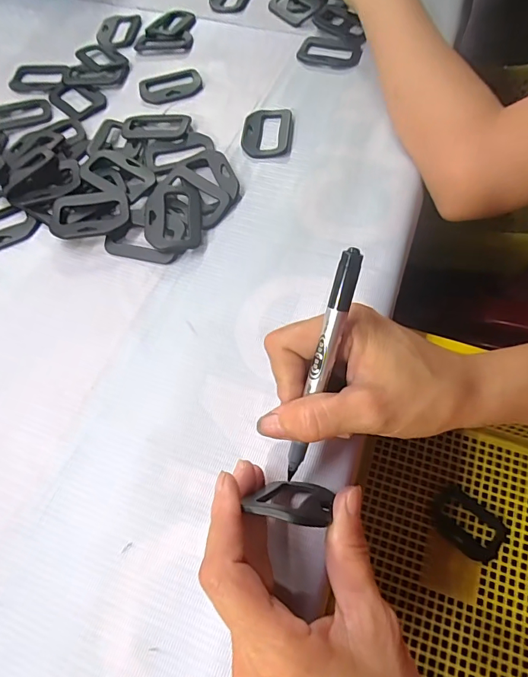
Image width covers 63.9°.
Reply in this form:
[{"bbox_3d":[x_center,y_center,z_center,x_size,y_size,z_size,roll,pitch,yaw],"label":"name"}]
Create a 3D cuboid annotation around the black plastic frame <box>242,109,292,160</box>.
[{"bbox_3d":[0.003,-0.182,0.374,0.043,0.006,0.061,5,63,6],"label":"black plastic frame"}]

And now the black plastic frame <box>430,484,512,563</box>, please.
[{"bbox_3d":[0.178,0.163,0.372,0.062,0.004,0.045,37,71,20],"label":"black plastic frame"}]

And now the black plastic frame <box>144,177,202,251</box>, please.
[{"bbox_3d":[-0.070,-0.099,0.330,0.042,0.008,0.072,2,64,-14],"label":"black plastic frame"}]

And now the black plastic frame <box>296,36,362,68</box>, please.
[{"bbox_3d":[0.066,-0.291,0.431,0.063,0.007,0.042,11,64,9],"label":"black plastic frame"}]

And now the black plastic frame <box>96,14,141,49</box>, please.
[{"bbox_3d":[-0.165,-0.344,0.471,0.044,0.004,0.069,-1,62,3],"label":"black plastic frame"}]

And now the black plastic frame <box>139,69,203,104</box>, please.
[{"bbox_3d":[-0.091,-0.247,0.413,0.060,0.004,0.048,-23,63,-8],"label":"black plastic frame"}]

